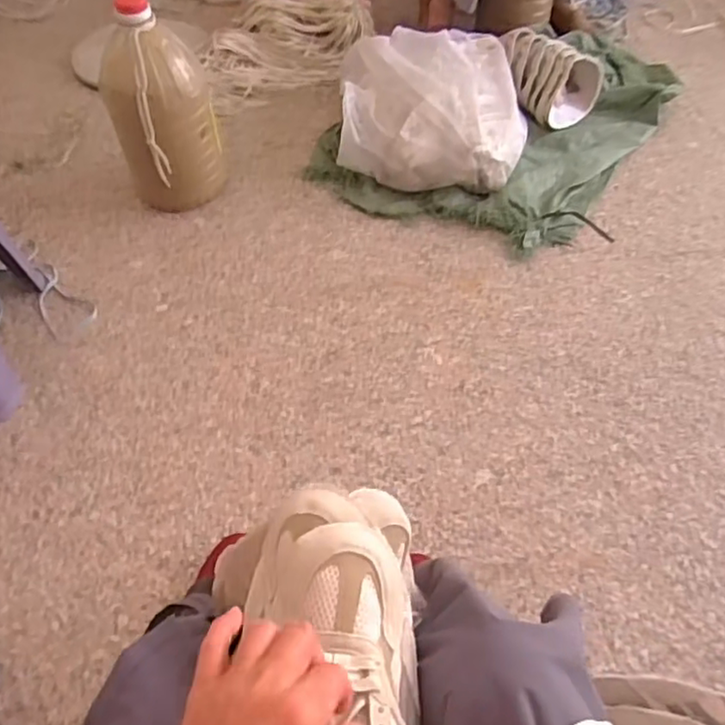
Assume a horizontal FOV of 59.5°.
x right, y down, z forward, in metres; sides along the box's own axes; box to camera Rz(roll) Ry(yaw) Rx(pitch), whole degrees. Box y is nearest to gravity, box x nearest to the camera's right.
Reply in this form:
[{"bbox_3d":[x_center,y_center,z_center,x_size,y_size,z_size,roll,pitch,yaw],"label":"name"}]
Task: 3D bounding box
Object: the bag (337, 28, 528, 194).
[{"bbox_3d":[0.159,-0.607,1.481,0.409,0.161,0.494,1,54,-1],"label":"bag"}]

